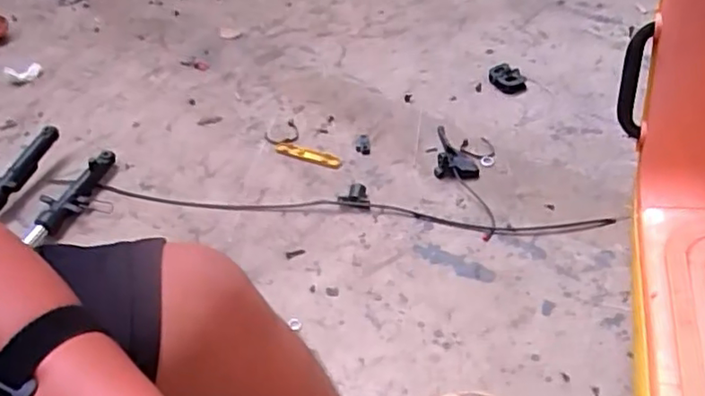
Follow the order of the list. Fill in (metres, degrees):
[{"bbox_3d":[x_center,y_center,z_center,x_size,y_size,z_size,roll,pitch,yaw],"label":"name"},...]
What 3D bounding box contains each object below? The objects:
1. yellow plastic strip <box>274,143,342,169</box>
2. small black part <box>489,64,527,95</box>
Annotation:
[{"bbox_3d":[-0.091,-0.090,1.270,0.149,0.009,0.033,15,50,19],"label":"yellow plastic strip"},{"bbox_3d":[0.346,-0.264,1.378,0.059,0.031,0.089,-31,49,-19],"label":"small black part"}]

